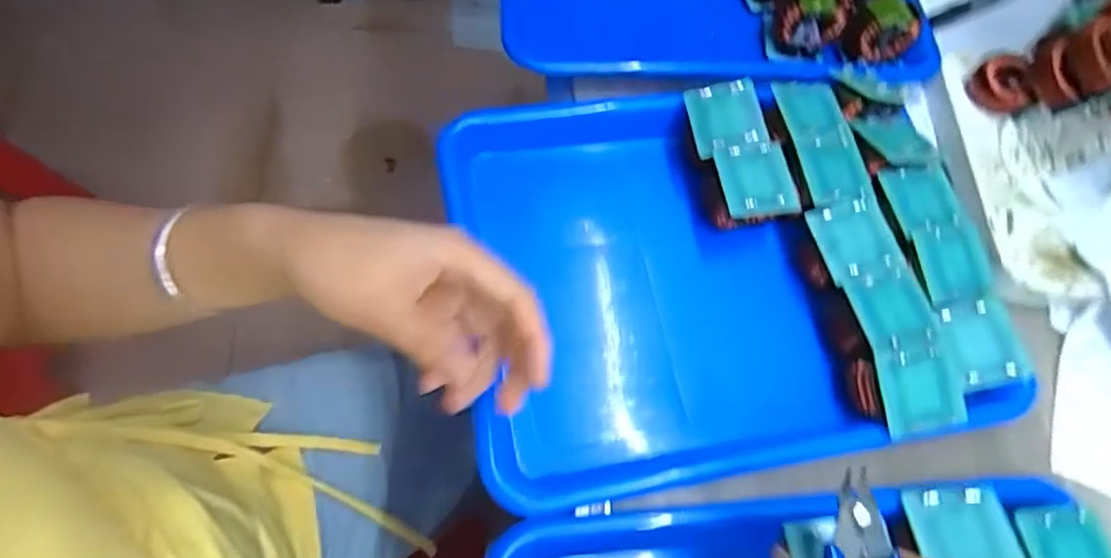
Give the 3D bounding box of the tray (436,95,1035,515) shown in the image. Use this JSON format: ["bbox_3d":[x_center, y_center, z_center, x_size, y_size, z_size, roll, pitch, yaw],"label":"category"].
[{"bbox_3d":[0.088,-0.001,0.390,0.285,0.067,0.242,-9,67,-5],"label":"tray"}]

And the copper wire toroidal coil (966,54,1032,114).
[{"bbox_3d":[0.321,-0.141,0.447,0.031,0.026,0.034,18,66,2],"label":"copper wire toroidal coil"}]

